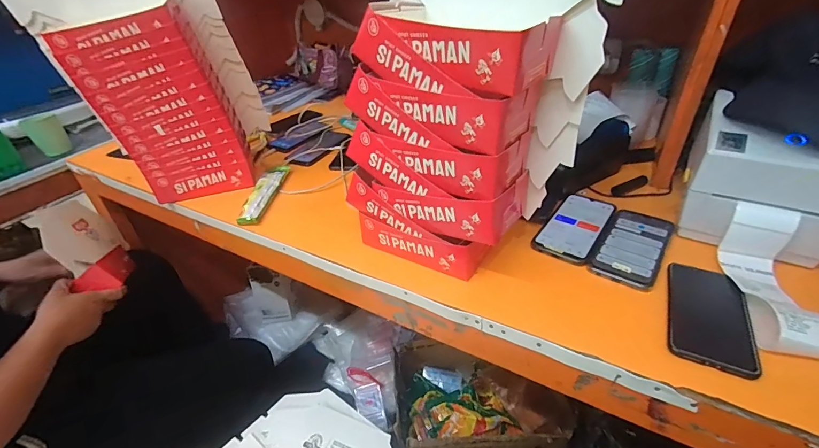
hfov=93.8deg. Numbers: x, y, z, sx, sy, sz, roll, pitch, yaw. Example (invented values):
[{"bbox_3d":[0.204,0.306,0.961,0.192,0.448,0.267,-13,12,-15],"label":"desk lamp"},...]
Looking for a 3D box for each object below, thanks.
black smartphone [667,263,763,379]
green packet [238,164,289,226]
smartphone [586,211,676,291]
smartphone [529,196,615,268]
[{"bbox_3d":[0.339,0.099,0.435,0.078,0.010,0.154,13,40,24],"label":"black smartphone"},{"bbox_3d":[-0.278,-0.065,0.738,0.043,0.015,0.212,-4,36,3],"label":"green packet"},{"bbox_3d":[0.318,0.029,0.543,0.077,0.010,0.170,22,44,33],"label":"smartphone"},{"bbox_3d":[0.256,0.001,0.591,0.081,0.008,0.165,21,43,32],"label":"smartphone"}]

